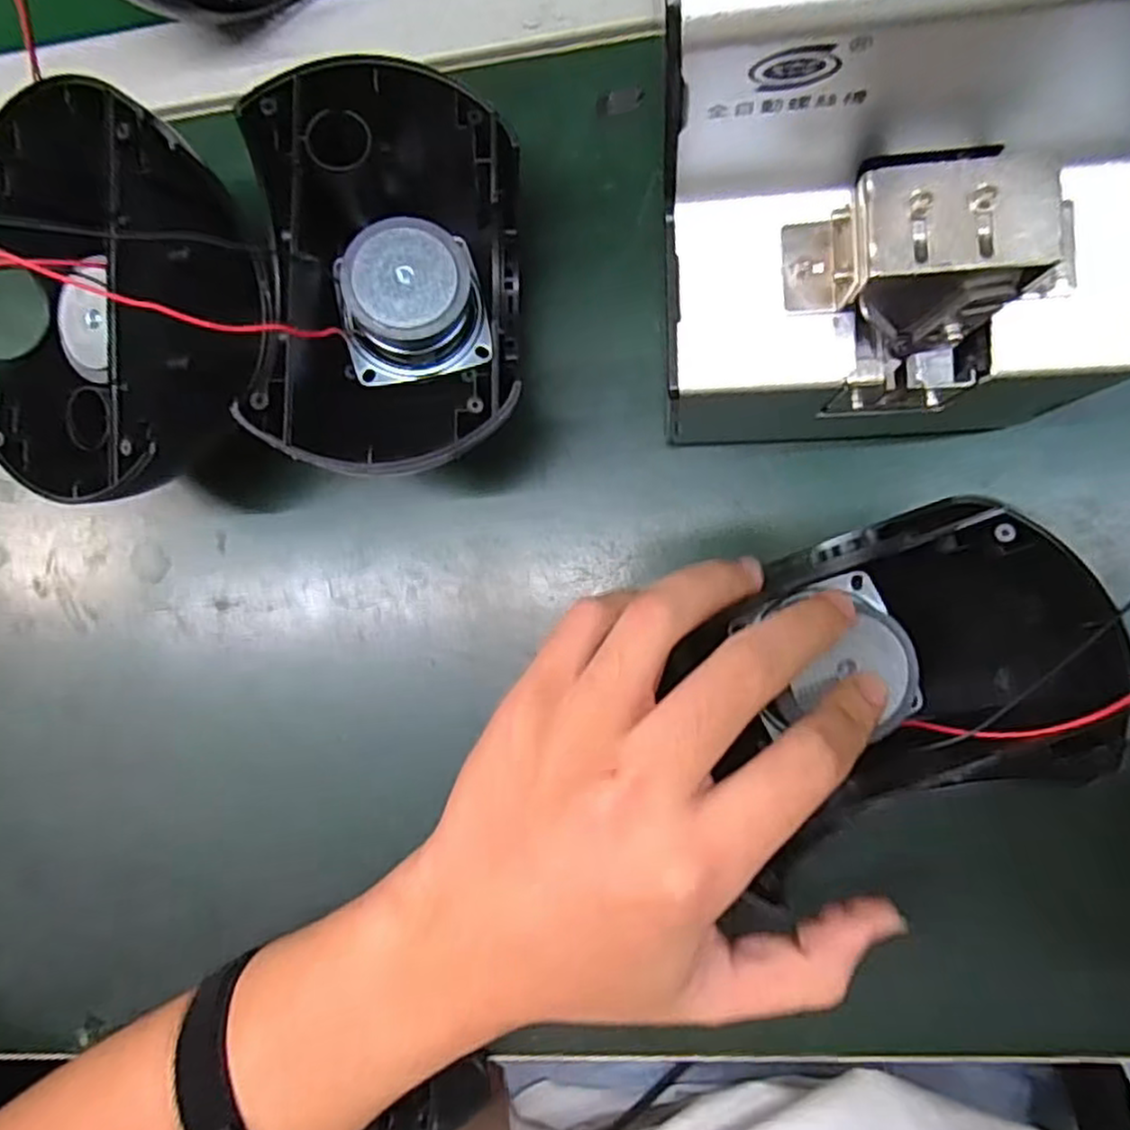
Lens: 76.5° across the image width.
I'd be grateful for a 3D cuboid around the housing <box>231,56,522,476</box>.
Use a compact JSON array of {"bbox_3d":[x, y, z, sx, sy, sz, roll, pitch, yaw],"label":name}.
[{"bbox_3d":[-0.059,-0.099,0.252,0.091,0.076,0.142,-2,87,8],"label":"housing"}]

